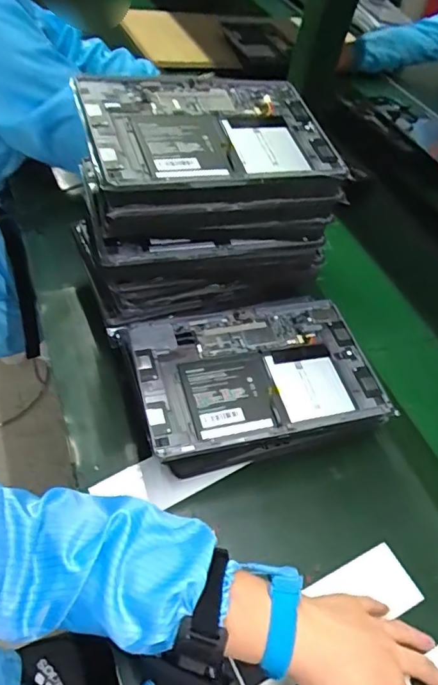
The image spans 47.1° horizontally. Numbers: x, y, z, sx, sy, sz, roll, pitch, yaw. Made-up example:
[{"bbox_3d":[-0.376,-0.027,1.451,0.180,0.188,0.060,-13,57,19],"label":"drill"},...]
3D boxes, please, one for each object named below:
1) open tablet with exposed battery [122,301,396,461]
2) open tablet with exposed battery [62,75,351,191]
[{"bbox_3d":[0.041,0.030,0.542,0.253,0.017,0.166,-6,51,-16],"label":"open tablet with exposed battery"},{"bbox_3d":[-0.005,-0.227,0.529,0.268,0.018,0.169,-10,63,-22],"label":"open tablet with exposed battery"}]

